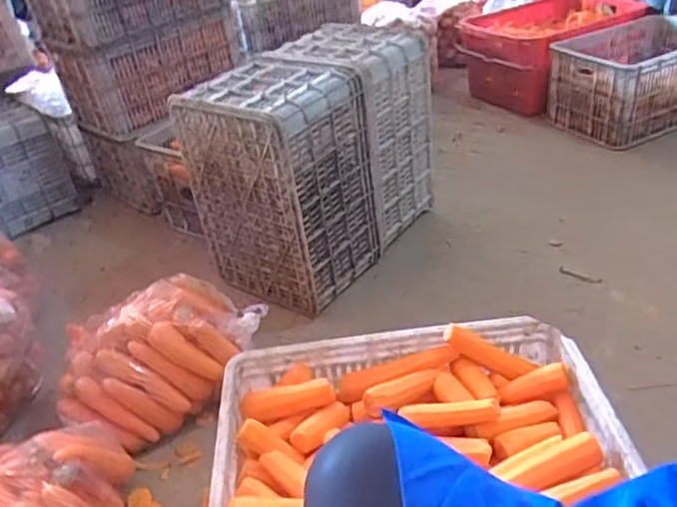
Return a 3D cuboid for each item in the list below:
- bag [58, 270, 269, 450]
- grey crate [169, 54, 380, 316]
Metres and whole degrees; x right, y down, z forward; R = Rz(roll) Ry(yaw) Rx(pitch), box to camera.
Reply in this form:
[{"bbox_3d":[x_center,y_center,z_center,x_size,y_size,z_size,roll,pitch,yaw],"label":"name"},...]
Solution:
[{"bbox_3d":[-0.349,0.202,1.239,0.401,0.210,0.232,-21,36,-19],"label":"bag"},{"bbox_3d":[-0.131,-0.188,1.526,0.372,0.465,0.344,22,44,37],"label":"grey crate"}]

